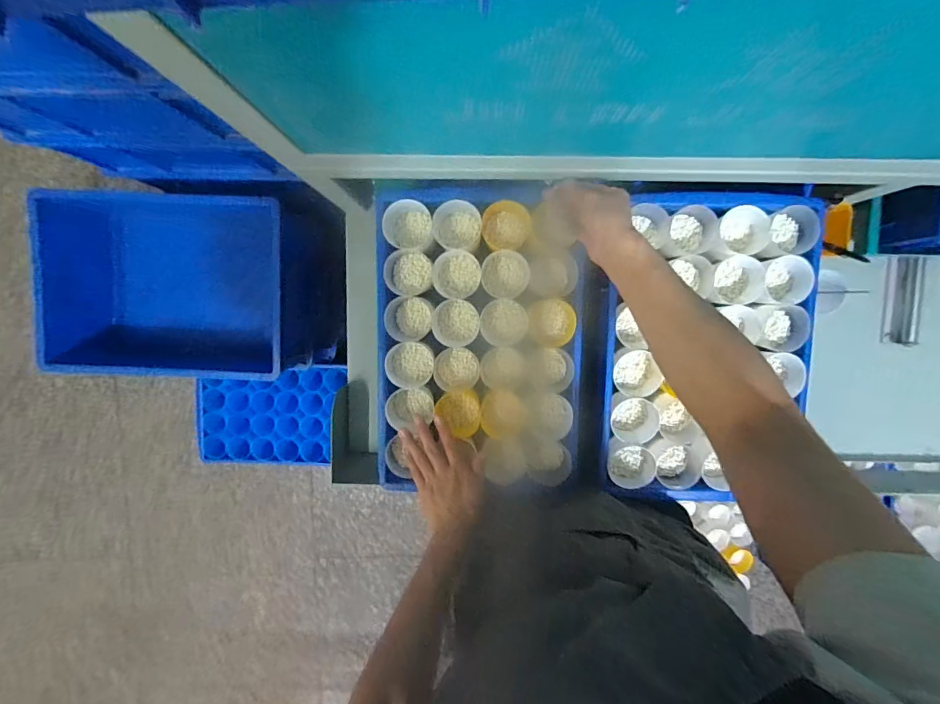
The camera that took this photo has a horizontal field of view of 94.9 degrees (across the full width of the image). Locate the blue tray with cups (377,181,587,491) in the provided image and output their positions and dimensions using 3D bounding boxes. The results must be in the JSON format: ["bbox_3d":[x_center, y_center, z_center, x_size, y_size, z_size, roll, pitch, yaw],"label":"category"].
[{"bbox_3d":[0.012,-0.015,0.588,0.265,0.058,0.405,1,94,1],"label":"blue tray with cups"}]

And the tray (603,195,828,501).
[{"bbox_3d":[0.316,-0.014,0.585,0.264,0.055,0.422,0,94,1],"label":"tray"}]

